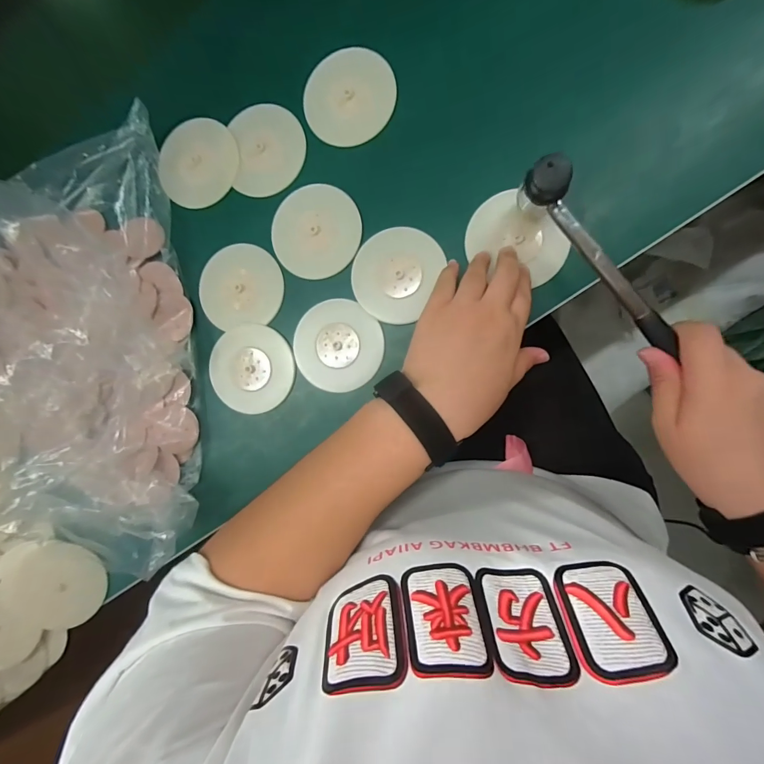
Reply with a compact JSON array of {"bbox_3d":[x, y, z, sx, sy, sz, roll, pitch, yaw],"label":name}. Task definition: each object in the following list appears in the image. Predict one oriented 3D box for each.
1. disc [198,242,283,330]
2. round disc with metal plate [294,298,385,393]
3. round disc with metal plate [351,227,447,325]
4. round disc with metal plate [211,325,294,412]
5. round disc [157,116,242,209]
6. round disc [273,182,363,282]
[{"bbox_3d":[-0.139,-0.094,0.378,0.082,0.010,0.077,-7,90,9],"label":"disc"},{"bbox_3d":[-0.042,-0.034,0.361,0.085,0.005,0.080,0,91,9],"label":"round disc with metal plate"},{"bbox_3d":[0.010,-0.099,0.351,0.075,0.006,0.082,0,91,9],"label":"round disc with metal plate"},{"bbox_3d":[-0.127,-0.013,0.374,0.083,0.006,0.082,0,91,9],"label":"round disc with metal plate"},{"bbox_3d":[-0.184,-0.219,0.386,0.073,0.006,0.086,32,94,-6],"label":"round disc"},{"bbox_3d":[-0.062,-0.141,0.360,0.082,0.007,0.082,0,91,9],"label":"round disc"}]

